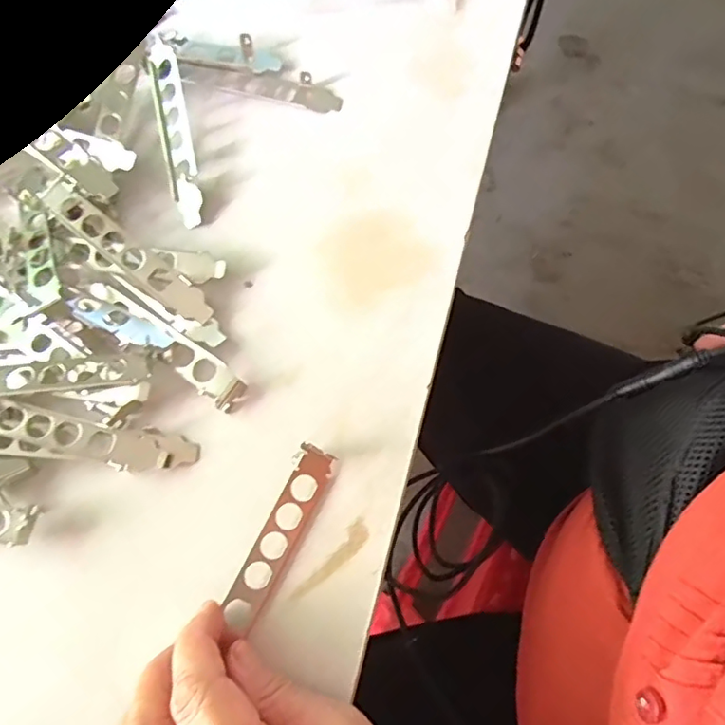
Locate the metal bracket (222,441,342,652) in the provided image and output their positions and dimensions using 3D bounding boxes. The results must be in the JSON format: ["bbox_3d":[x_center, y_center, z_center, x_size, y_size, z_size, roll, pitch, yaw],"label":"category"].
[{"bbox_3d":[-0.041,0.086,0.271,0.020,0.009,0.094,25,76,6],"label":"metal bracket"}]

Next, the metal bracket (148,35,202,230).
[{"bbox_3d":[-0.113,-0.139,0.330,0.020,0.017,0.117,-13,74,-1],"label":"metal bracket"}]

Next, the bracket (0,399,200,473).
[{"bbox_3d":[-0.147,0.040,0.287,0.117,0.014,0.026,7,75,5],"label":"bracket"}]

